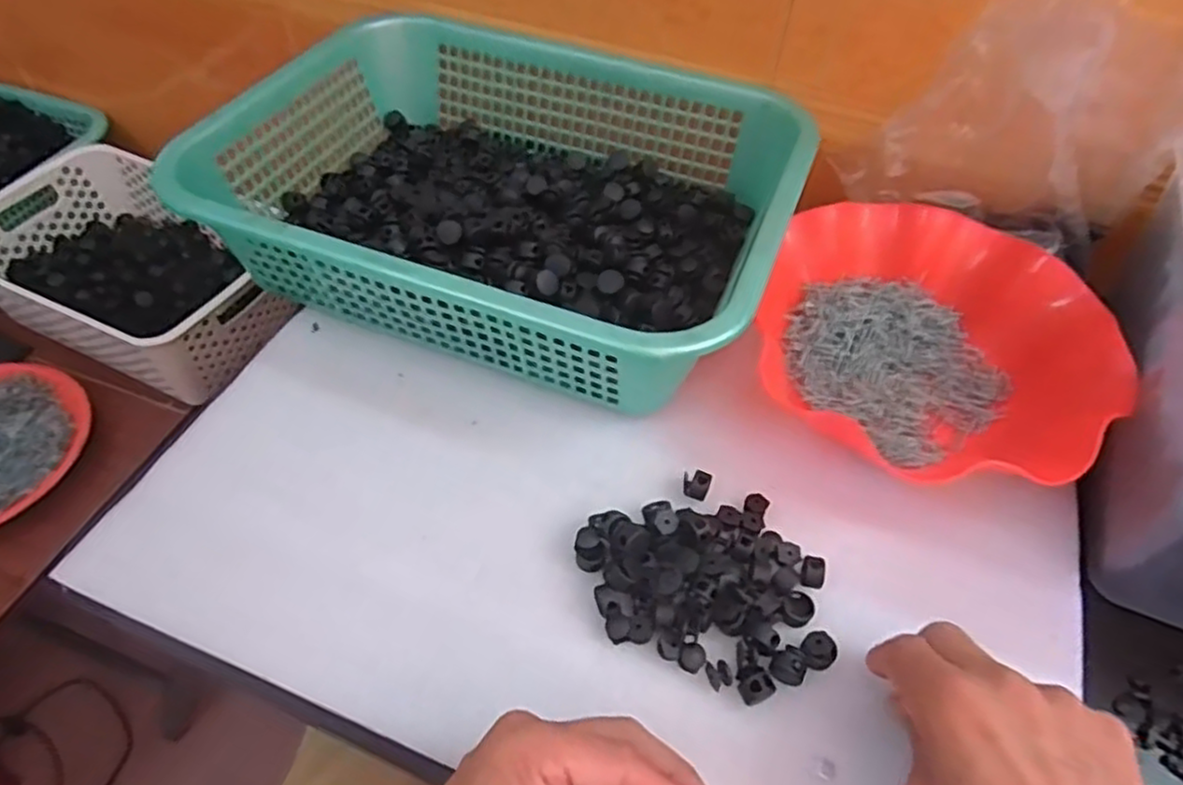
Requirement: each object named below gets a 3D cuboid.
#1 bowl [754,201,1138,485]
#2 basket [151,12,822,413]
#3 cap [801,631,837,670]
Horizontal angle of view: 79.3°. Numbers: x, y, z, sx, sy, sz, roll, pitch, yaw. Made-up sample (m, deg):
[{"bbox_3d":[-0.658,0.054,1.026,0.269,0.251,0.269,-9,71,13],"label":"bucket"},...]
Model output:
[{"bbox_3d":[0.209,-0.038,0.464,0.206,0.060,0.197,1,52,-2],"label":"bowl"},{"bbox_3d":[-0.057,-0.149,0.509,0.386,0.090,0.295,21,54,13],"label":"basket"},{"bbox_3d":[0.116,0.132,0.367,0.017,0.008,0.017,1,52,-2],"label":"cap"}]

